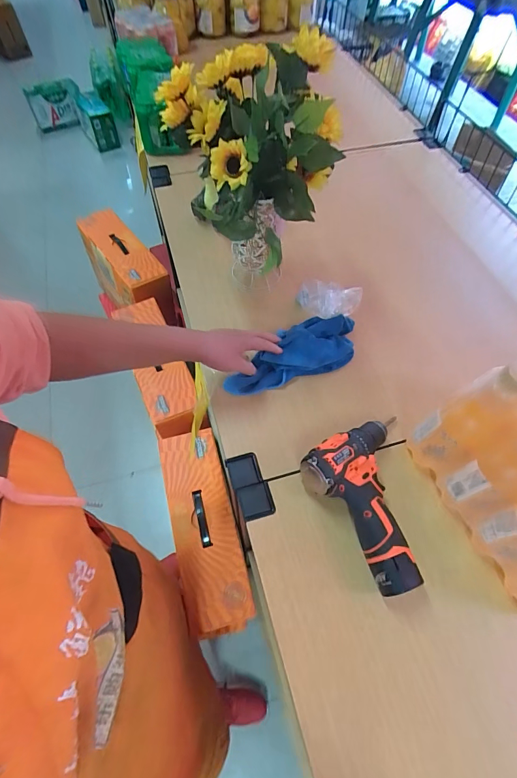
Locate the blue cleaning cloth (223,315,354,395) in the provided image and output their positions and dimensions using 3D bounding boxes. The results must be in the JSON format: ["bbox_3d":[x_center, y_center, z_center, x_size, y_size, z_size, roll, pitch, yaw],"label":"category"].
[{"bbox_3d":[0.060,-0.054,0.628,0.245,0.051,0.088,-27,64,-8],"label":"blue cleaning cloth"}]

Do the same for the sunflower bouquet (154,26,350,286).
[{"bbox_3d":[-0.010,-0.309,0.574,0.240,0.315,0.180,15,61,7],"label":"sunflower bouquet"}]

